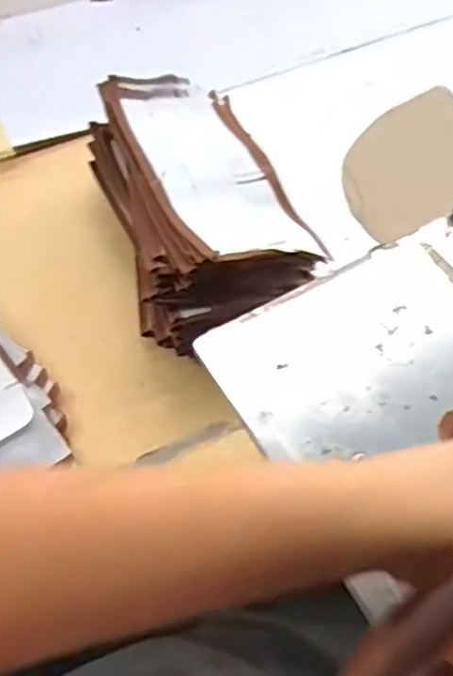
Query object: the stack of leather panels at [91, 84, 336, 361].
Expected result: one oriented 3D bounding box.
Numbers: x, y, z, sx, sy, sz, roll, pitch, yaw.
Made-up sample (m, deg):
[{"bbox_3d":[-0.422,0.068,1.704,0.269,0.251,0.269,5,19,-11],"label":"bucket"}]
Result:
[{"bbox_3d":[-0.029,-0.115,0.539,0.138,0.111,0.269,-16,60,-9],"label":"stack of leather panels"}]

